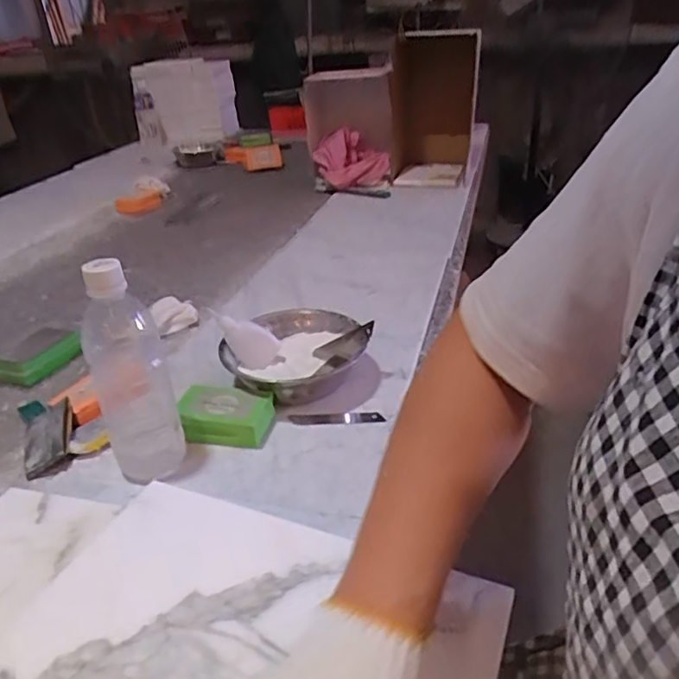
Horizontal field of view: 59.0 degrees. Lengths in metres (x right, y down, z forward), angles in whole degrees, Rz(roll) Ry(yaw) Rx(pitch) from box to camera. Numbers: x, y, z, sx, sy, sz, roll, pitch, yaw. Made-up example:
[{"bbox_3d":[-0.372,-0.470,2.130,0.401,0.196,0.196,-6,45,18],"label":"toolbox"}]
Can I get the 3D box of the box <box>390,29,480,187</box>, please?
[{"bbox_3d":[0.215,-0.527,1.381,0.189,0.314,0.152,5,31,14],"label":"box"}]

